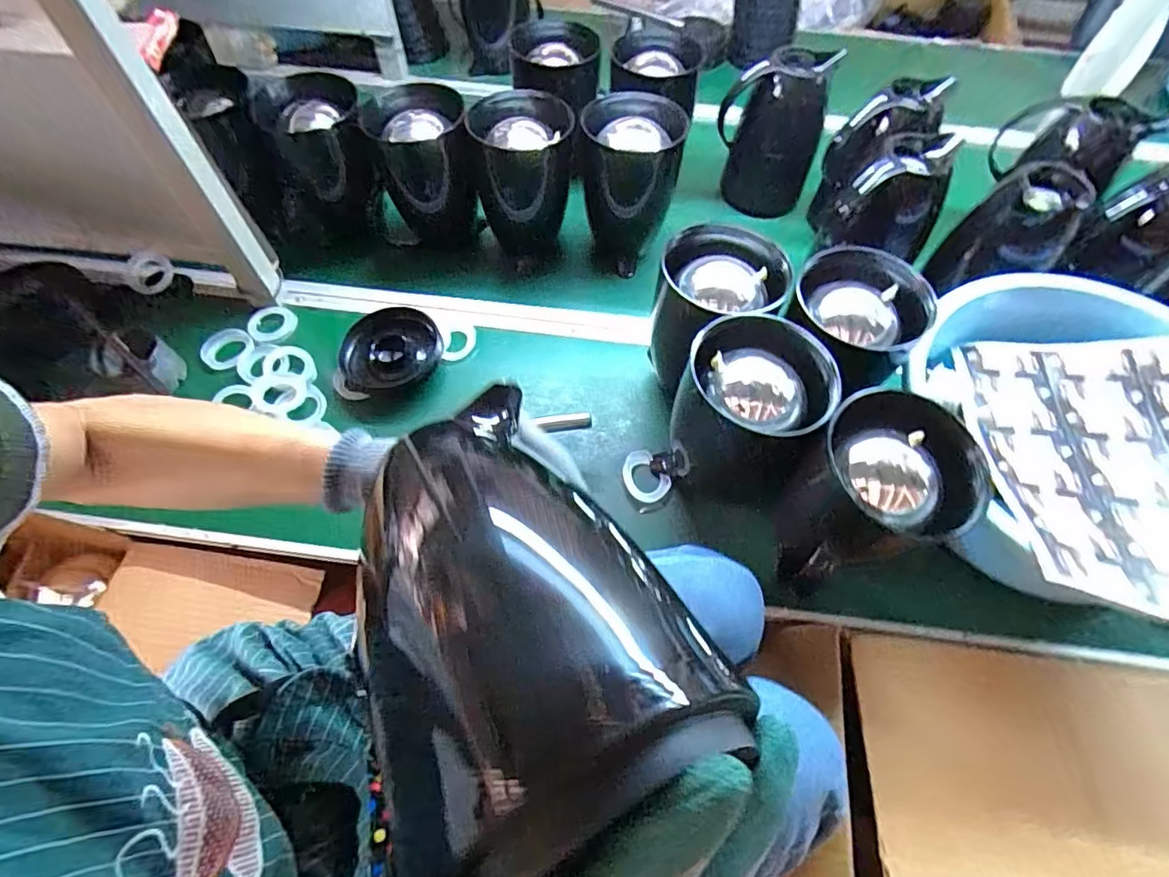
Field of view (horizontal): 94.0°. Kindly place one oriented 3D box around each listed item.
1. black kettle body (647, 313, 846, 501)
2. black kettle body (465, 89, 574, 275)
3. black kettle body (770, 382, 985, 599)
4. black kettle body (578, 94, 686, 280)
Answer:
[{"bbox_3d":[0.153,-0.008,0.545,0.132,0.180,0.132,23,61,13],"label":"black kettle body"},{"bbox_3d":[-0.081,-0.350,0.758,0.132,0.202,0.118,-3,59,-3],"label":"black kettle body"},{"bbox_3d":[0.249,0.058,0.491,0.139,0.163,0.121,-30,64,-17],"label":"black kettle body"},{"bbox_3d":[0.062,-0.352,0.751,0.130,0.182,0.136,3,59,1],"label":"black kettle body"}]

